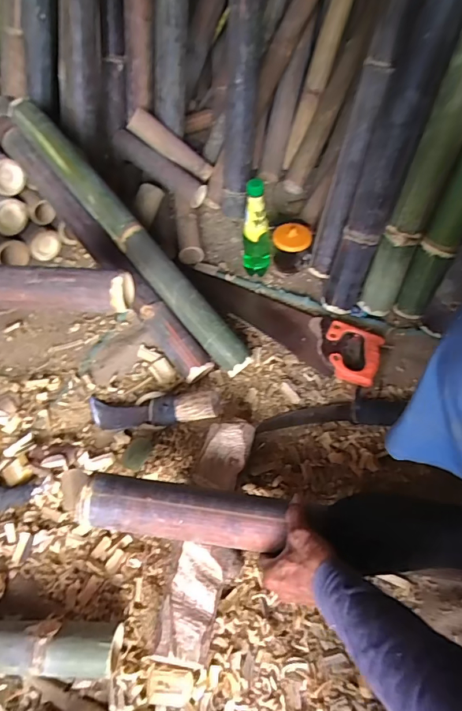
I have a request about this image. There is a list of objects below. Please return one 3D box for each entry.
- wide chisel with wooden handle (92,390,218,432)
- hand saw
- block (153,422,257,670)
[{"bbox_3d":[-0.136,0.094,0.731,0.242,0.045,0.058,-8,53,19],"label":"wide chisel with wooden handle"},{"bbox_3d":[0.087,-0.072,0.858,0.430,0.029,0.122,25,59,17],"label":"hand saw"},{"bbox_3d":[-0.027,0.250,0.618,0.092,0.059,0.331,8,56,6],"label":"block"}]

